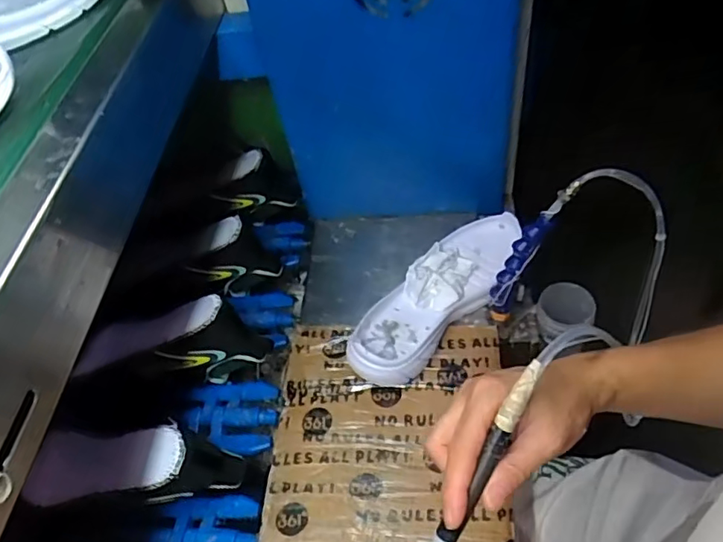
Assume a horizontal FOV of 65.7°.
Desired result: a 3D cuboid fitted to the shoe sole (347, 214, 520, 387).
[{"bbox_3d":[0.097,0.028,0.693,0.094,0.053,0.293,33,64,28],"label":"shoe sole"}]

